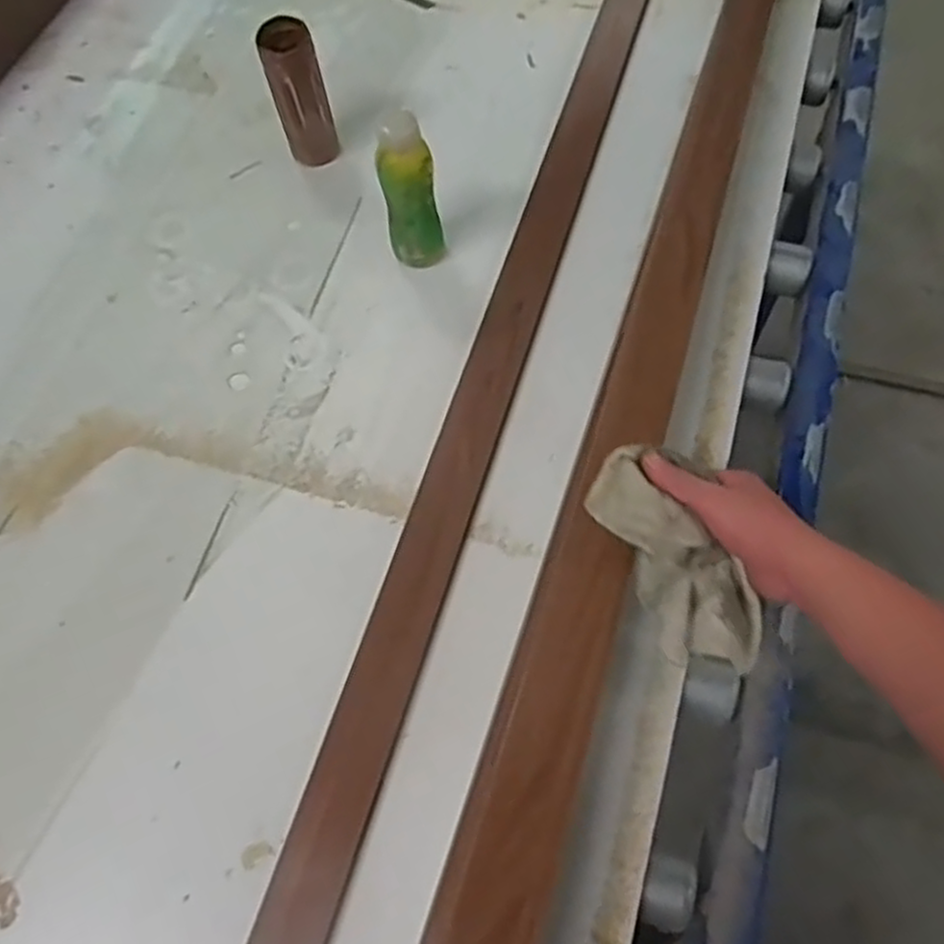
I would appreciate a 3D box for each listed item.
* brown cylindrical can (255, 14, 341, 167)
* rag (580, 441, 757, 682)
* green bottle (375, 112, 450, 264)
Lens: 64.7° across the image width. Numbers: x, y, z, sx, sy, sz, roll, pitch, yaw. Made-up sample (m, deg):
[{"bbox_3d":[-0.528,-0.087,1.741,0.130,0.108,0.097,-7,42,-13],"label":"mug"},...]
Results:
[{"bbox_3d":[-0.202,-0.442,0.882,0.063,0.154,0.058,-14,64,-3],"label":"brown cylindrical can"},{"bbox_3d":[0.162,0.062,0.559,0.099,0.039,0.183,-36,97,-13],"label":"rag"},{"bbox_3d":[-0.065,-0.289,0.790,0.054,0.166,0.064,-16,64,-4],"label":"green bottle"}]

